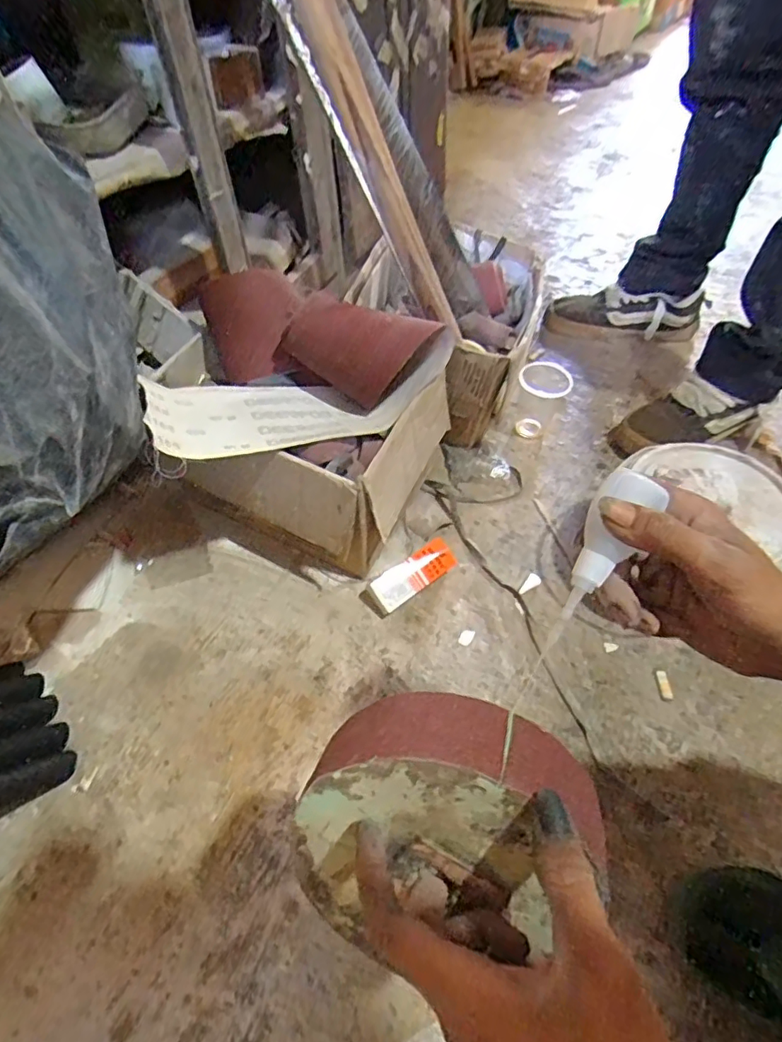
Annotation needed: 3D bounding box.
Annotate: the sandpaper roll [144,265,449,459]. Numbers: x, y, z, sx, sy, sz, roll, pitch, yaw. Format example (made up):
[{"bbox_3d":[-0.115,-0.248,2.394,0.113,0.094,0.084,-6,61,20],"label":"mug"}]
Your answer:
[{"bbox_3d":[-0.118,-0.178,0.600,0.297,0.107,0.233,-24,55,-19],"label":"sandpaper roll"}]

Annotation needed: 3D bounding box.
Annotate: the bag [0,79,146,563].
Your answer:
[{"bbox_3d":[-0.251,-0.104,0.359,0.105,0.177,0.230,10,52,7],"label":"bag"}]

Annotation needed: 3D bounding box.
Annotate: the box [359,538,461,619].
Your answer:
[{"bbox_3d":[0.024,0.066,0.642,0.113,0.031,0.044,-31,59,-24],"label":"box"}]

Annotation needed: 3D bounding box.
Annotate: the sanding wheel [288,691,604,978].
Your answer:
[{"bbox_3d":[0.021,0.160,0.284,0.131,0.141,0.047,5,20,14],"label":"sanding wheel"}]

